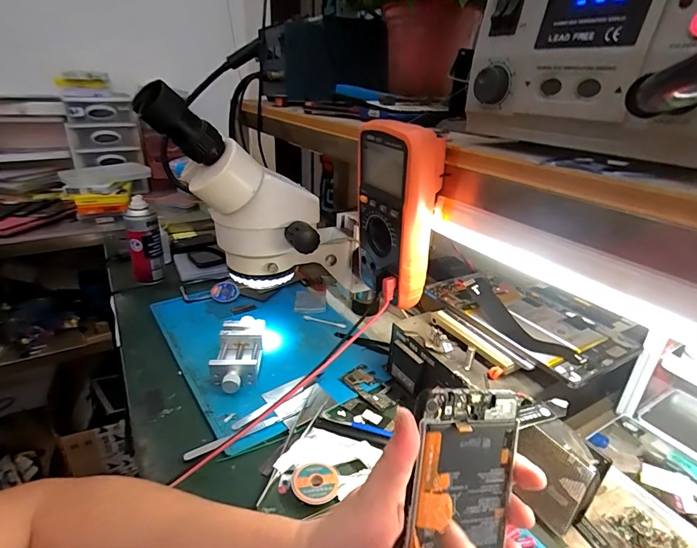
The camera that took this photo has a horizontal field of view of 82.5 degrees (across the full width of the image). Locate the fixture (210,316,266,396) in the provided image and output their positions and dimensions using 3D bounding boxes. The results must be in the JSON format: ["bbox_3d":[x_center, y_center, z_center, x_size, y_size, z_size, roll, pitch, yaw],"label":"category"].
[{"bbox_3d":[-0.144,0.104,0.524,0.057,0.033,0.131,-1,26,-6],"label":"fixture"}]

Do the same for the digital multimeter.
[{"bbox_3d":[0.046,-0.060,0.405,0.048,0.170,0.087,-12,29,-28],"label":"digital multimeter"}]

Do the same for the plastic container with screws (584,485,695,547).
[{"bbox_3d":[0.254,0.222,0.350,0.058,0.025,0.067,-13,30,-27],"label":"plastic container with screws"}]

